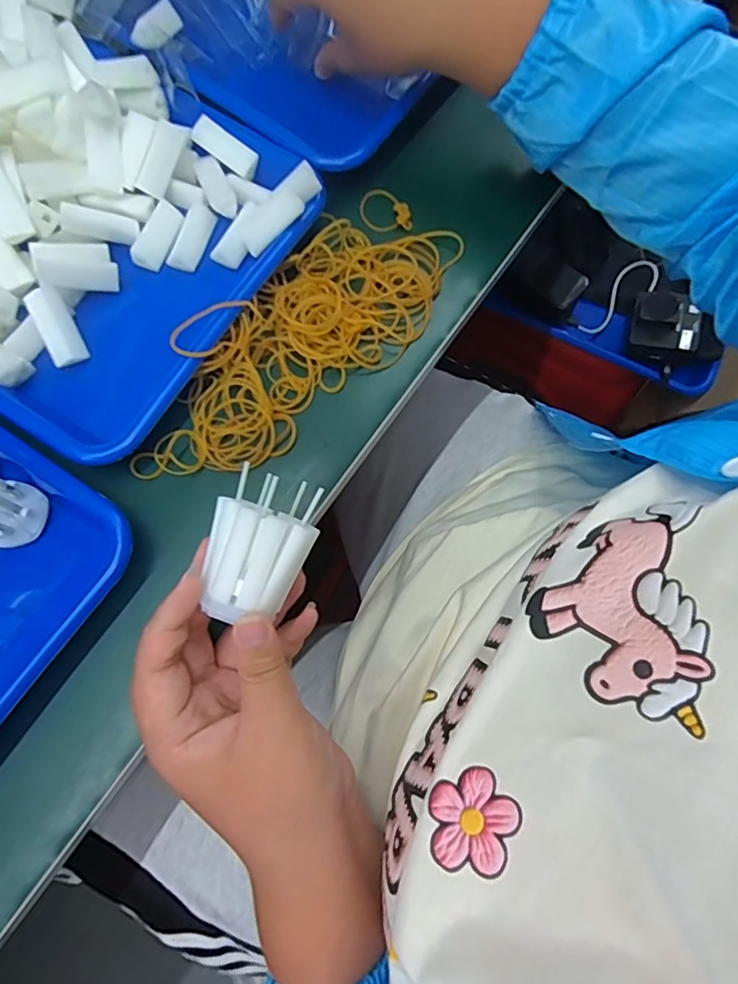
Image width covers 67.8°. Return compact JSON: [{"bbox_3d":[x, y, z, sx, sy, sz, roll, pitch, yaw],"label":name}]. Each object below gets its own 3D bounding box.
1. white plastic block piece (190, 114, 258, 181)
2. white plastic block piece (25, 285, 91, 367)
[{"bbox_3d":[-0.098,-0.235,0.375,0.047,0.010,0.017,34,76,-9],"label":"white plastic block piece"},{"bbox_3d":[-0.195,-0.103,0.343,0.021,0.010,0.047,-23,106,-8],"label":"white plastic block piece"}]

